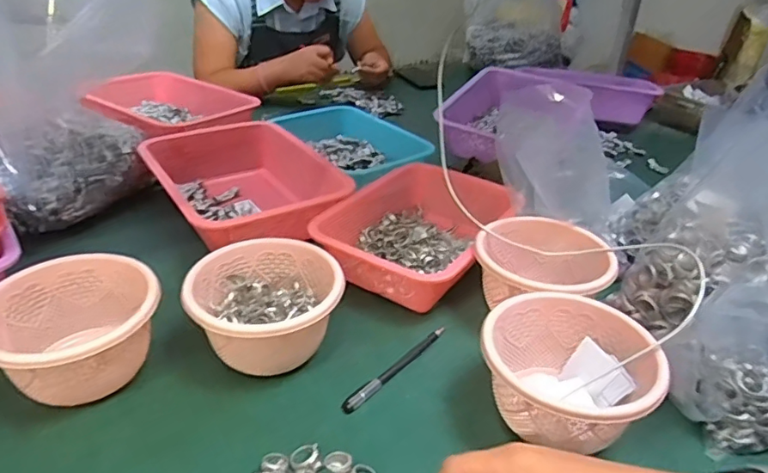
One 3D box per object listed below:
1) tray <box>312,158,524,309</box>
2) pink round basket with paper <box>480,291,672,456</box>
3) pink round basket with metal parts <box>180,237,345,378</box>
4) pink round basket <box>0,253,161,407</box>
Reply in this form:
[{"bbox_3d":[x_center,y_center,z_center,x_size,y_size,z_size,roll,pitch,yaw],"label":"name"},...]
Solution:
[{"bbox_3d":[0.050,-0.005,0.702,0.196,0.072,0.260,19,35,23],"label":"tray"},{"bbox_3d":[0.157,0.132,0.473,0.138,0.097,0.140,3,32,-2],"label":"pink round basket with paper"},{"bbox_3d":[-0.116,0.073,0.539,0.140,0.076,0.136,3,32,-2],"label":"pink round basket with metal parts"},{"bbox_3d":[-0.283,0.090,0.500,0.144,0.083,0.134,-6,33,-15],"label":"pink round basket"}]

